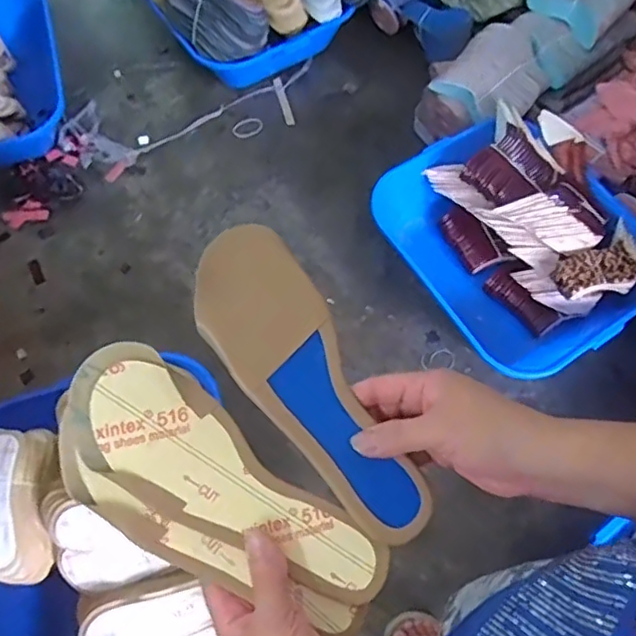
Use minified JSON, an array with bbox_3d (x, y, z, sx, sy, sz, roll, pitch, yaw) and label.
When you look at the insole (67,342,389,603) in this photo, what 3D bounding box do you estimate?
[{"bbox_3d":[-0.056,0.104,0.390,0.226,0.009,0.073,37,69,-2],"label":"insole"}]

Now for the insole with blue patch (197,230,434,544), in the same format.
[{"bbox_3d":[-0.005,0.046,0.404,0.075,0.006,0.224,-32,89,-15],"label":"insole with blue patch"}]

